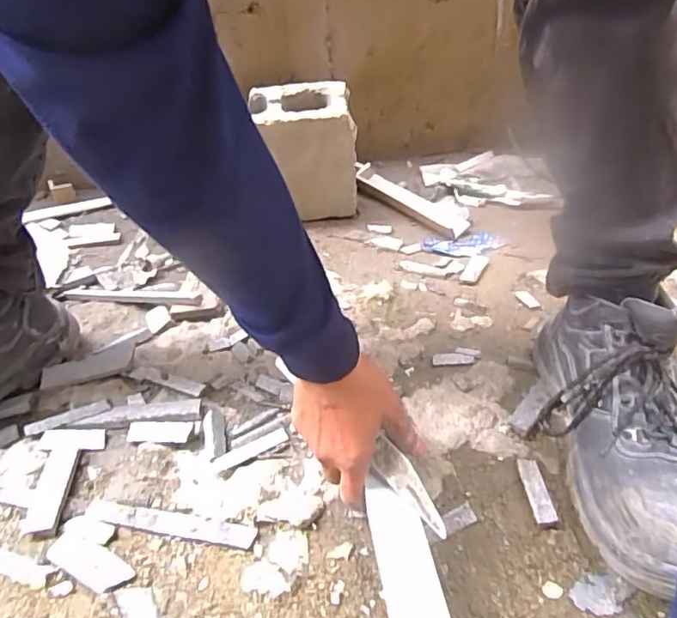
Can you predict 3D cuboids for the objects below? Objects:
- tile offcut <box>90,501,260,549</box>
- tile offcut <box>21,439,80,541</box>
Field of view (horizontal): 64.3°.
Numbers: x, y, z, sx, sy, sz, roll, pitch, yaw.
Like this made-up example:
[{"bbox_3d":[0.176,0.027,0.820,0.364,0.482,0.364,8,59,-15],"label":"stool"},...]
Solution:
[{"bbox_3d":[-0.149,0.187,0.474,0.156,0.004,0.019,7,41,9],"label":"tile offcut"},{"bbox_3d":[-0.267,0.165,0.502,0.032,0.005,0.102,-6,41,-6],"label":"tile offcut"}]

